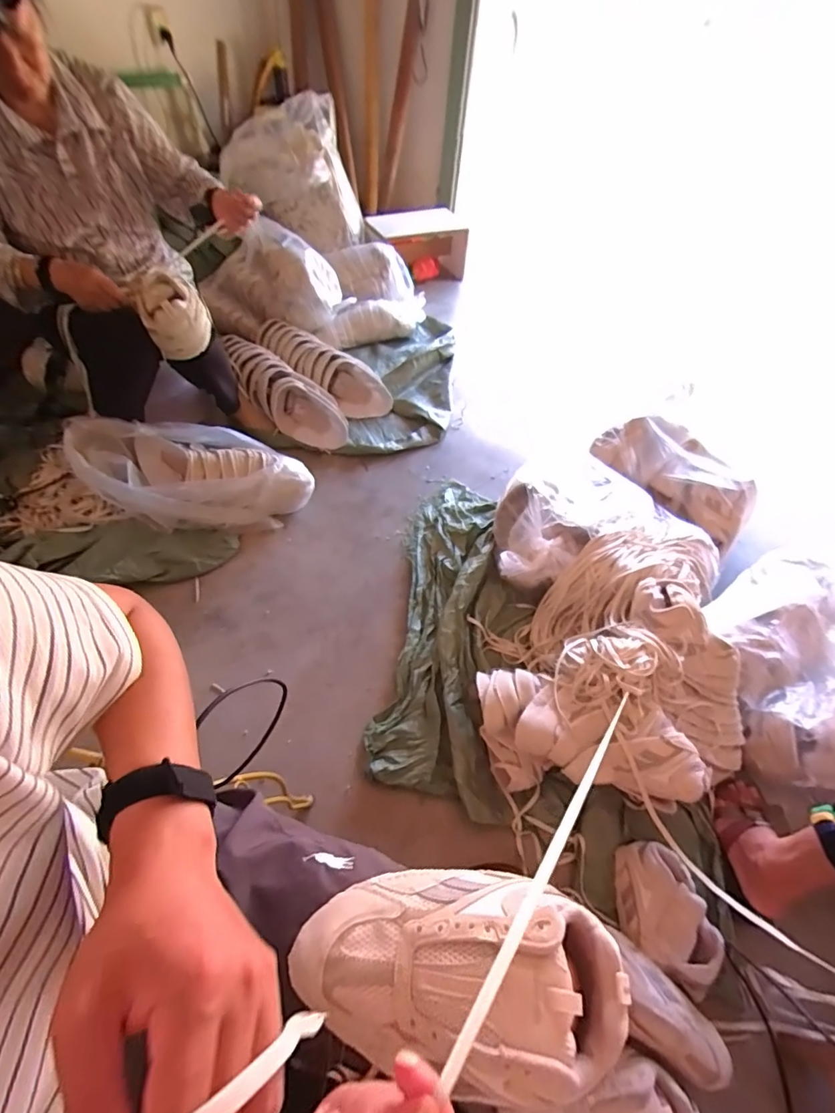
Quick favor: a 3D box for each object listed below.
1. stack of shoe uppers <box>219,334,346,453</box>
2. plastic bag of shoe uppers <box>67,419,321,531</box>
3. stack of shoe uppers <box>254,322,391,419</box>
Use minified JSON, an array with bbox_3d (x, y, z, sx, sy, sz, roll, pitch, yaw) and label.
[{"bbox_3d":[-0.374,-0.466,1.349,0.420,0.111,0.154,40,60,-5],"label":"stack of shoe uppers"},{"bbox_3d":[-0.525,-0.196,1.139,0.515,0.192,0.196,1,37,-26],"label":"plastic bag of shoe uppers"},{"bbox_3d":[-0.274,-0.583,1.451,0.445,0.158,0.127,30,55,-16],"label":"stack of shoe uppers"}]

